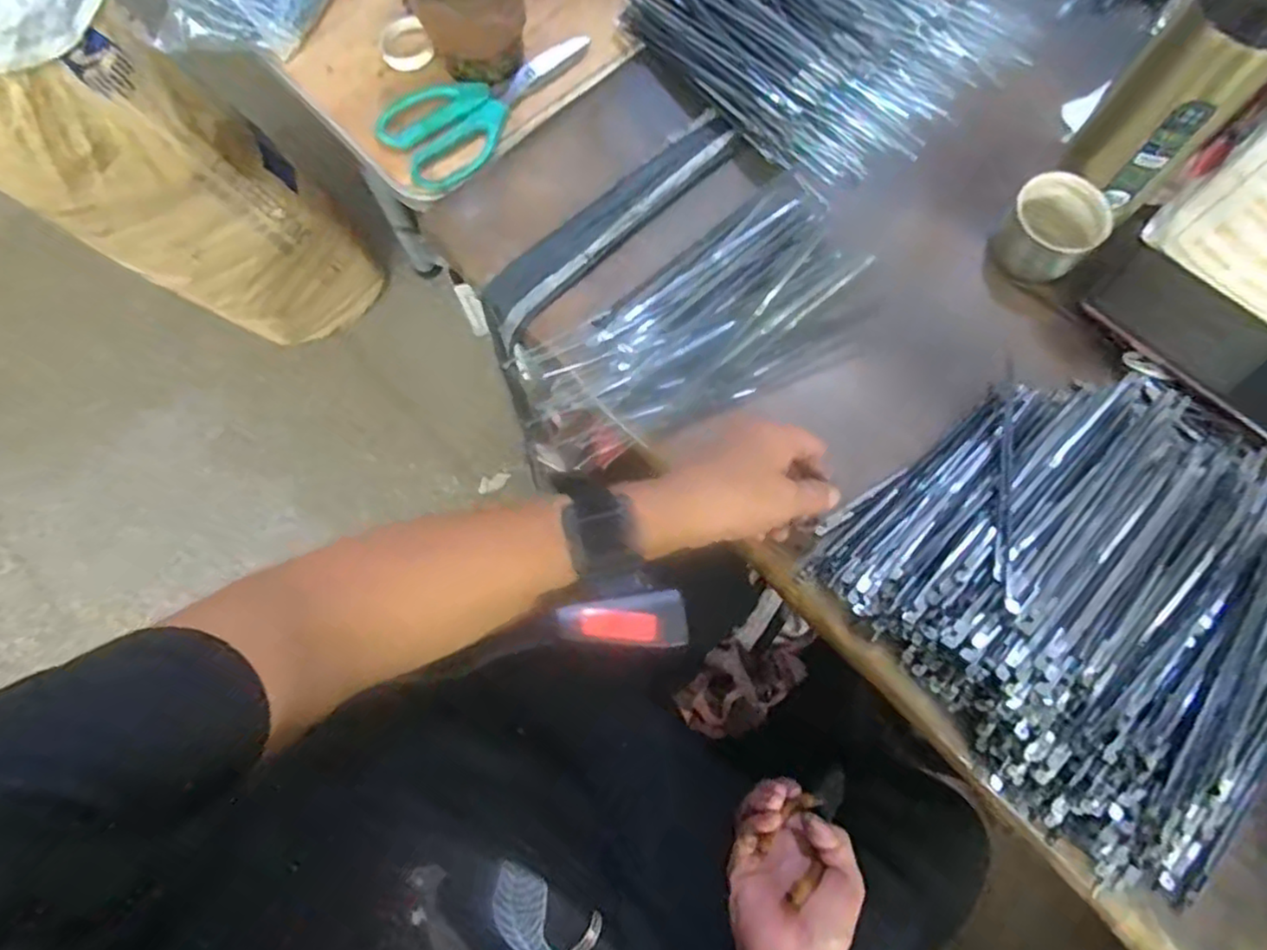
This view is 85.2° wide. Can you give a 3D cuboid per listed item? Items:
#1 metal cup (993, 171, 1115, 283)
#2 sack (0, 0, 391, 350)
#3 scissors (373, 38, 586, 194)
[{"bbox_3d":[0.292,-0.173,0.487,0.064,0.042,0.057,44,79,11],"label":"metal cup"},{"bbox_3d":[-0.688,-0.440,0.930,0.396,0.646,0.283,32,77,9],"label":"sack"},{"bbox_3d":[-0.121,-0.313,0.570,0.089,0.014,0.185,44,79,11],"label":"scissors"}]

